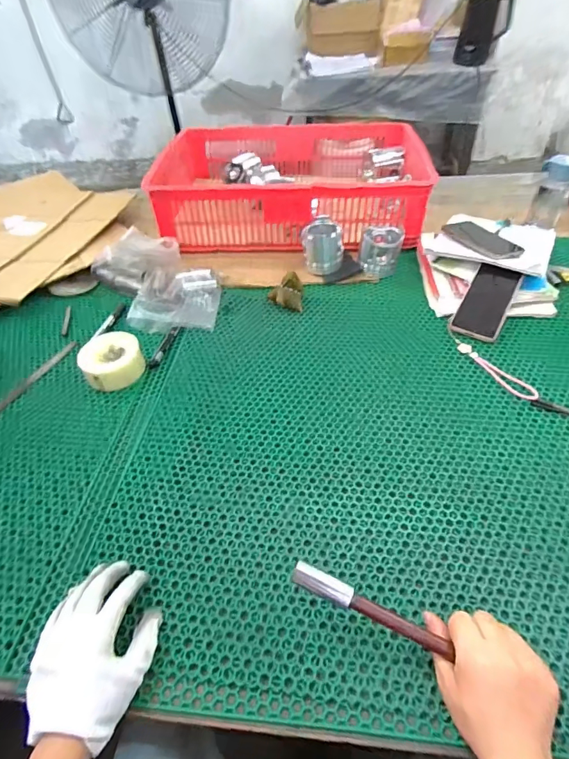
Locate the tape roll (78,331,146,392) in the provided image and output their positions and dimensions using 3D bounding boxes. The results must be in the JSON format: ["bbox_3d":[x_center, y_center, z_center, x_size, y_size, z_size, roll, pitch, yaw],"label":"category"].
[{"bbox_3d":[-0.287,-0.032,0.695,0.095,0.042,0.093,-2,46,2],"label":"tape roll"}]

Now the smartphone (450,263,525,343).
[{"bbox_3d":[0.359,-0.136,0.741,0.076,0.011,0.149,24,78,23],"label":"smartphone"}]

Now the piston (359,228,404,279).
[{"bbox_3d":[0.202,-0.271,0.875,0.083,0.075,0.091,9,48,12],"label":"piston"}]

